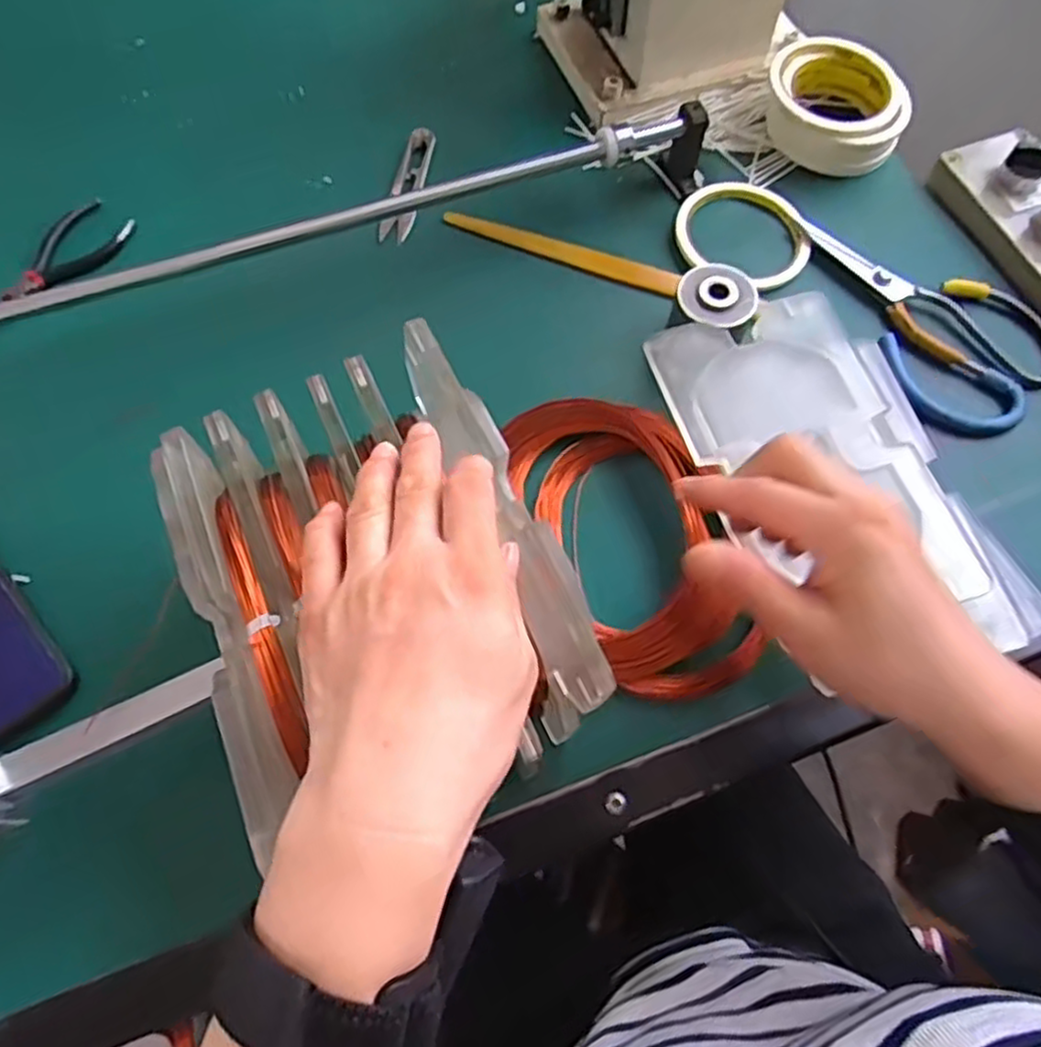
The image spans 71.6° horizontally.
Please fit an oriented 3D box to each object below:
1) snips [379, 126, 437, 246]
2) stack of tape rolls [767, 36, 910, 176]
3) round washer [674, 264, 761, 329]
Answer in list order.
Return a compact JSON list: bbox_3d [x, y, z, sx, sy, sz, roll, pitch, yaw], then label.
[{"bbox_3d":[-0.080,-0.245,0.519,0.023,0.009,0.101,10,67,5],"label":"snips"},{"bbox_3d":[0.229,-0.304,0.528,0.097,0.041,0.097,24,69,10],"label":"stack of tape rolls"},{"bbox_3d":[0.119,-0.137,0.432,0.045,0.007,0.043,0,66,0],"label":"round washer"}]

